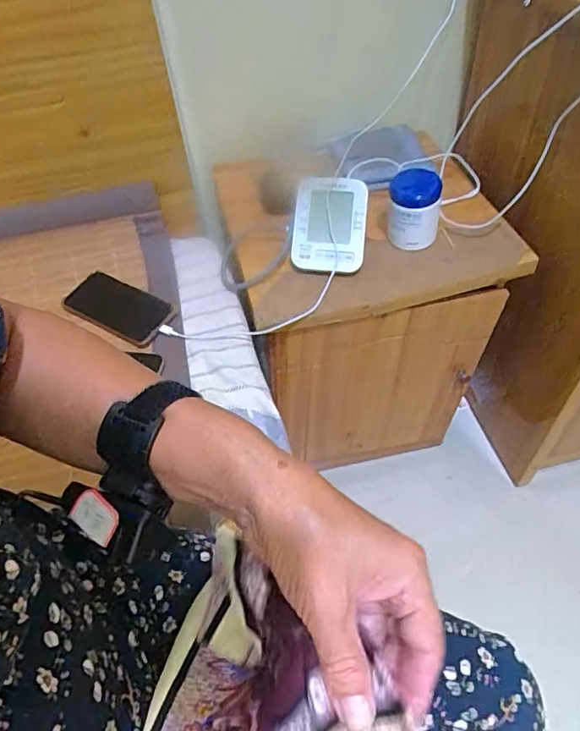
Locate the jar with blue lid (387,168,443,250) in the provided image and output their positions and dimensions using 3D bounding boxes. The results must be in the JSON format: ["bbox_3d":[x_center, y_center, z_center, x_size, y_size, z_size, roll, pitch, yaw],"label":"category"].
[{"bbox_3d":[0.179,-0.227,0.745,0.071,0.087,0.069,-3,51,3],"label":"jar with blue lid"}]

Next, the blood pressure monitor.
[{"bbox_3d":[0.057,-0.197,0.735,0.101,0.084,0.122,3,51,8],"label":"blood pressure monitor"}]

